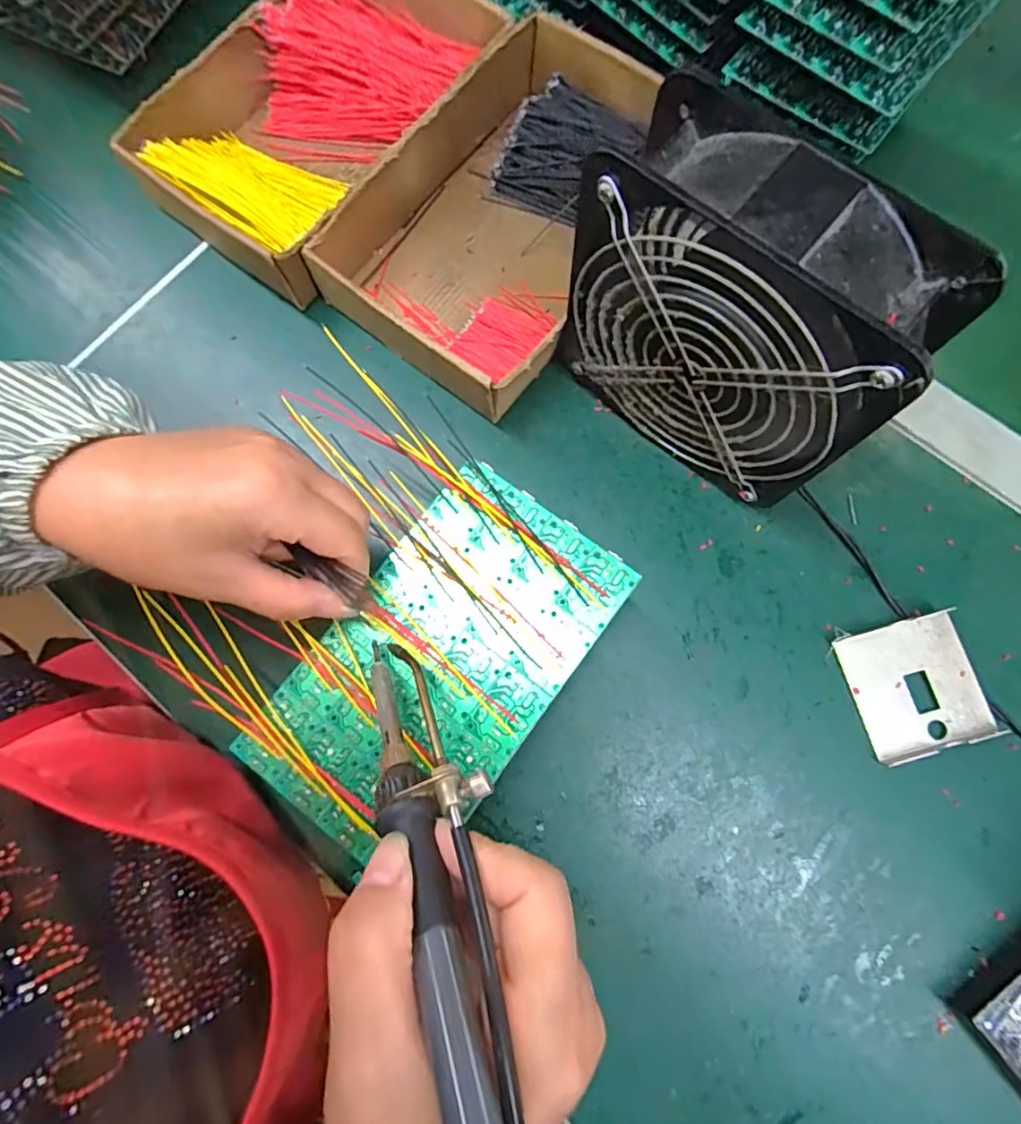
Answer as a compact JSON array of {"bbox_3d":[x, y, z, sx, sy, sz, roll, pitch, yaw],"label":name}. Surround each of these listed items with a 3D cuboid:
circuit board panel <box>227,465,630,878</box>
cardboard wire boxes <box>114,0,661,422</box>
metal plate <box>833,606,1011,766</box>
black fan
[{"bbox_3d":[-0.033,0.046,0.261,0.098,0.004,0.175,38,81,9],"label":"circuit board panel"},{"bbox_3d":[-0.061,-0.262,0.367,0.301,0.049,0.254,33,80,8],"label":"cardboard wire boxes"},{"bbox_3d":[0.220,0.067,0.303,0.065,0.010,0.069,-17,78,-3],"label":"metal plate"},{"bbox_3d":[0.101,-0.108,0.272,0.148,0.155,0.056,41,81,9],"label":"black fan"}]

